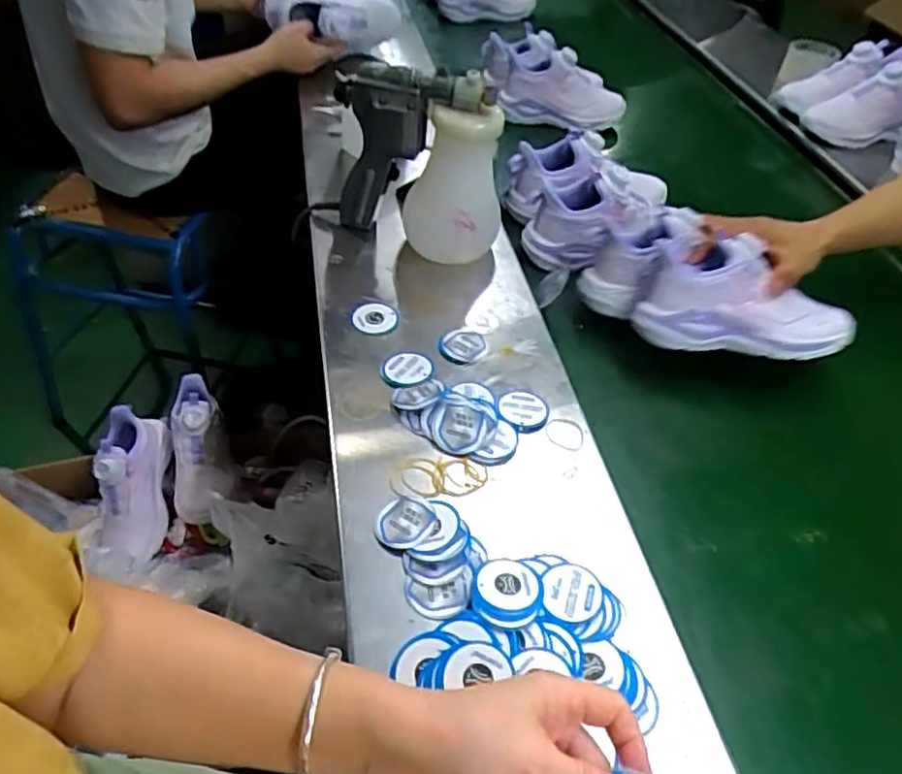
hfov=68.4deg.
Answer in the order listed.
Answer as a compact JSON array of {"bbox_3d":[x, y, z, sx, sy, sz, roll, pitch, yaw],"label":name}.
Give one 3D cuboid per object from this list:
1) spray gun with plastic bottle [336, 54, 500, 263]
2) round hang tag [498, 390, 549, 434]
[{"bbox_3d":[-0.034,-0.242,0.725,0.184,0.207,0.088,6,49,2],"label":"spray gun with plastic bottle"},{"bbox_3d":[0.068,0.020,0.619,0.042,0.006,0.048,-32,58,-27],"label":"round hang tag"}]

